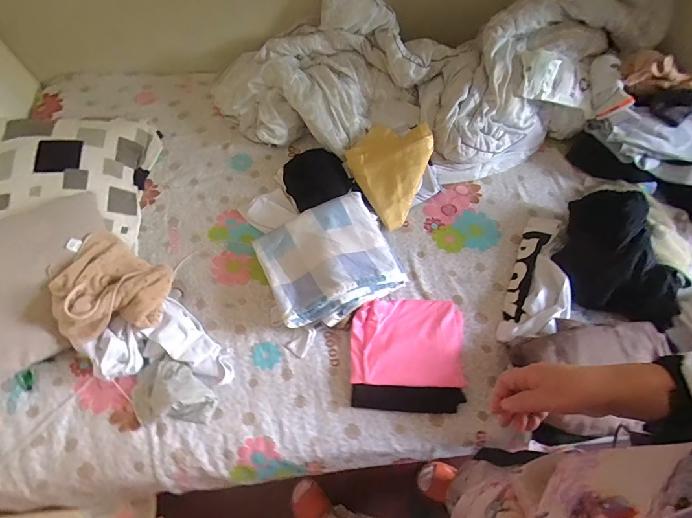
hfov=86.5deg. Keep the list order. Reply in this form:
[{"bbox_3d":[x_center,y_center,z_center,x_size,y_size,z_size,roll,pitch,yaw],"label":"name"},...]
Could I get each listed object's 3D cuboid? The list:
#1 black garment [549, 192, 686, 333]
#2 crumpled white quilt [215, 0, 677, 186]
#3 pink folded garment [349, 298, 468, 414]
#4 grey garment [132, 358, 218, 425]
[{"bbox_3d":[0.678,-0.002,0.885,0.292,0.147,0.268,26,67,12],"label":"black garment"},{"bbox_3d":[0.218,-0.532,1.061,1.228,0.308,0.514,5,64,3],"label":"crumpled white quilt"},{"bbox_3d":[0.141,0.205,0.834,0.261,0.041,0.259,4,64,2],"label":"pink folded garment"},{"bbox_3d":[-0.367,0.285,0.780,0.181,0.052,0.126,8,64,4],"label":"grey garment"}]

